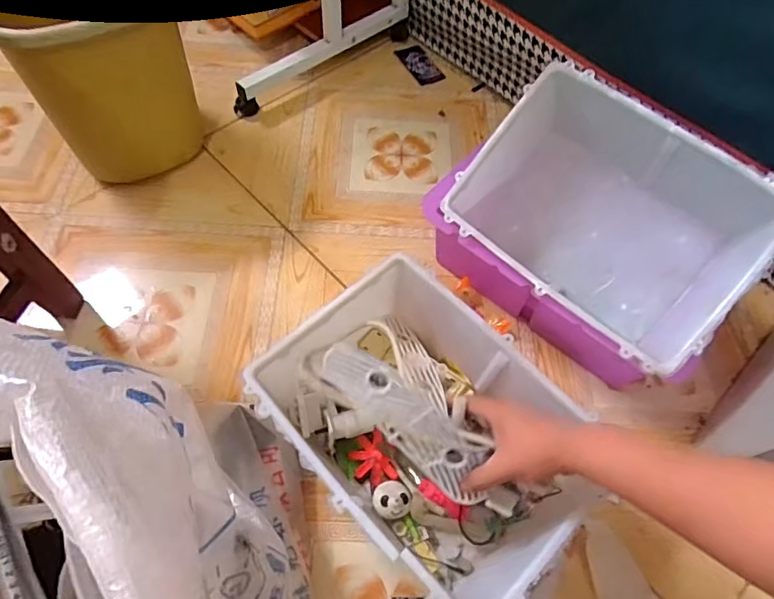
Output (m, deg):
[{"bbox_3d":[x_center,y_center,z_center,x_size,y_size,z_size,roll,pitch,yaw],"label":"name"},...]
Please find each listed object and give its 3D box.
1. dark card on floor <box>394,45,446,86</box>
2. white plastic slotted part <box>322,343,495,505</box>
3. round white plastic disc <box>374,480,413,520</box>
[{"bbox_3d":[0.065,-0.465,1.031,0.057,0.007,0.101,-25,66,-17],"label":"dark card on floor"},{"bbox_3d":[0.022,0.122,0.521,0.209,0.064,0.015,44,20,-7],"label":"white plastic slotted part"},{"bbox_3d":[0.007,0.236,0.615,0.044,0.023,0.042,-14,63,-11],"label":"round white plastic disc"}]

